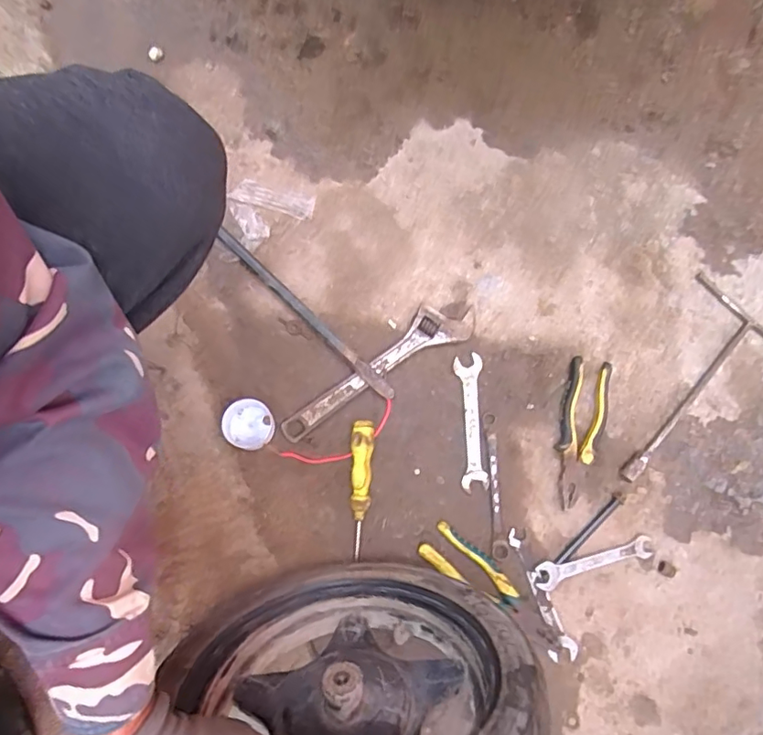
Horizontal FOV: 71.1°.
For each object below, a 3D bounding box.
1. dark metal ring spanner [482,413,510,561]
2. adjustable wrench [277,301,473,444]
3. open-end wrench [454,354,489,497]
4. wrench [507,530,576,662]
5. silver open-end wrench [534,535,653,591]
[{"bbox_3d":[0.145,0.149,0.676,0.022,0.017,0.179,-1,79,1],"label":"dark metal ring spanner"},{"bbox_3d":[-0.006,-0.003,0.704,0.290,0.021,0.060,-31,81,-5],"label":"adjustable wrench"},{"bbox_3d":[0.117,0.071,0.697,0.035,0.007,0.173,-3,79,0],"label":"open-end wrench"},{"bbox_3d":[0.190,0.279,0.652,0.032,0.015,0.159,-23,80,-3],"label":"wrench"},{"bbox_3d":[0.261,0.239,0.657,0.148,0.016,0.029,-16,80,-2],"label":"silver open-end wrench"}]

